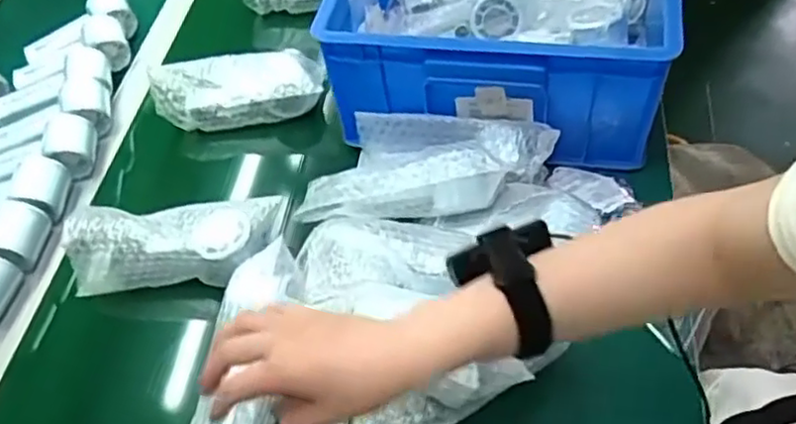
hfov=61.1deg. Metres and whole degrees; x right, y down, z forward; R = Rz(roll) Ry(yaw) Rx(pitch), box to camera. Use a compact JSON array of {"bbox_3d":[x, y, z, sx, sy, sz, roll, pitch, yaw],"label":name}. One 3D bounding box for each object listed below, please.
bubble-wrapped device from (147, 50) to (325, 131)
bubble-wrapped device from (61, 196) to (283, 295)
[{"bbox_3d":[-0.193,-0.146,0.819,0.198,0.067,0.069,-10,51,-2],"label":"bubble-wrapped device"},{"bbox_3d":[-0.224,0.029,0.682,0.205,0.062,0.071,-4,51,2],"label":"bubble-wrapped device"}]

